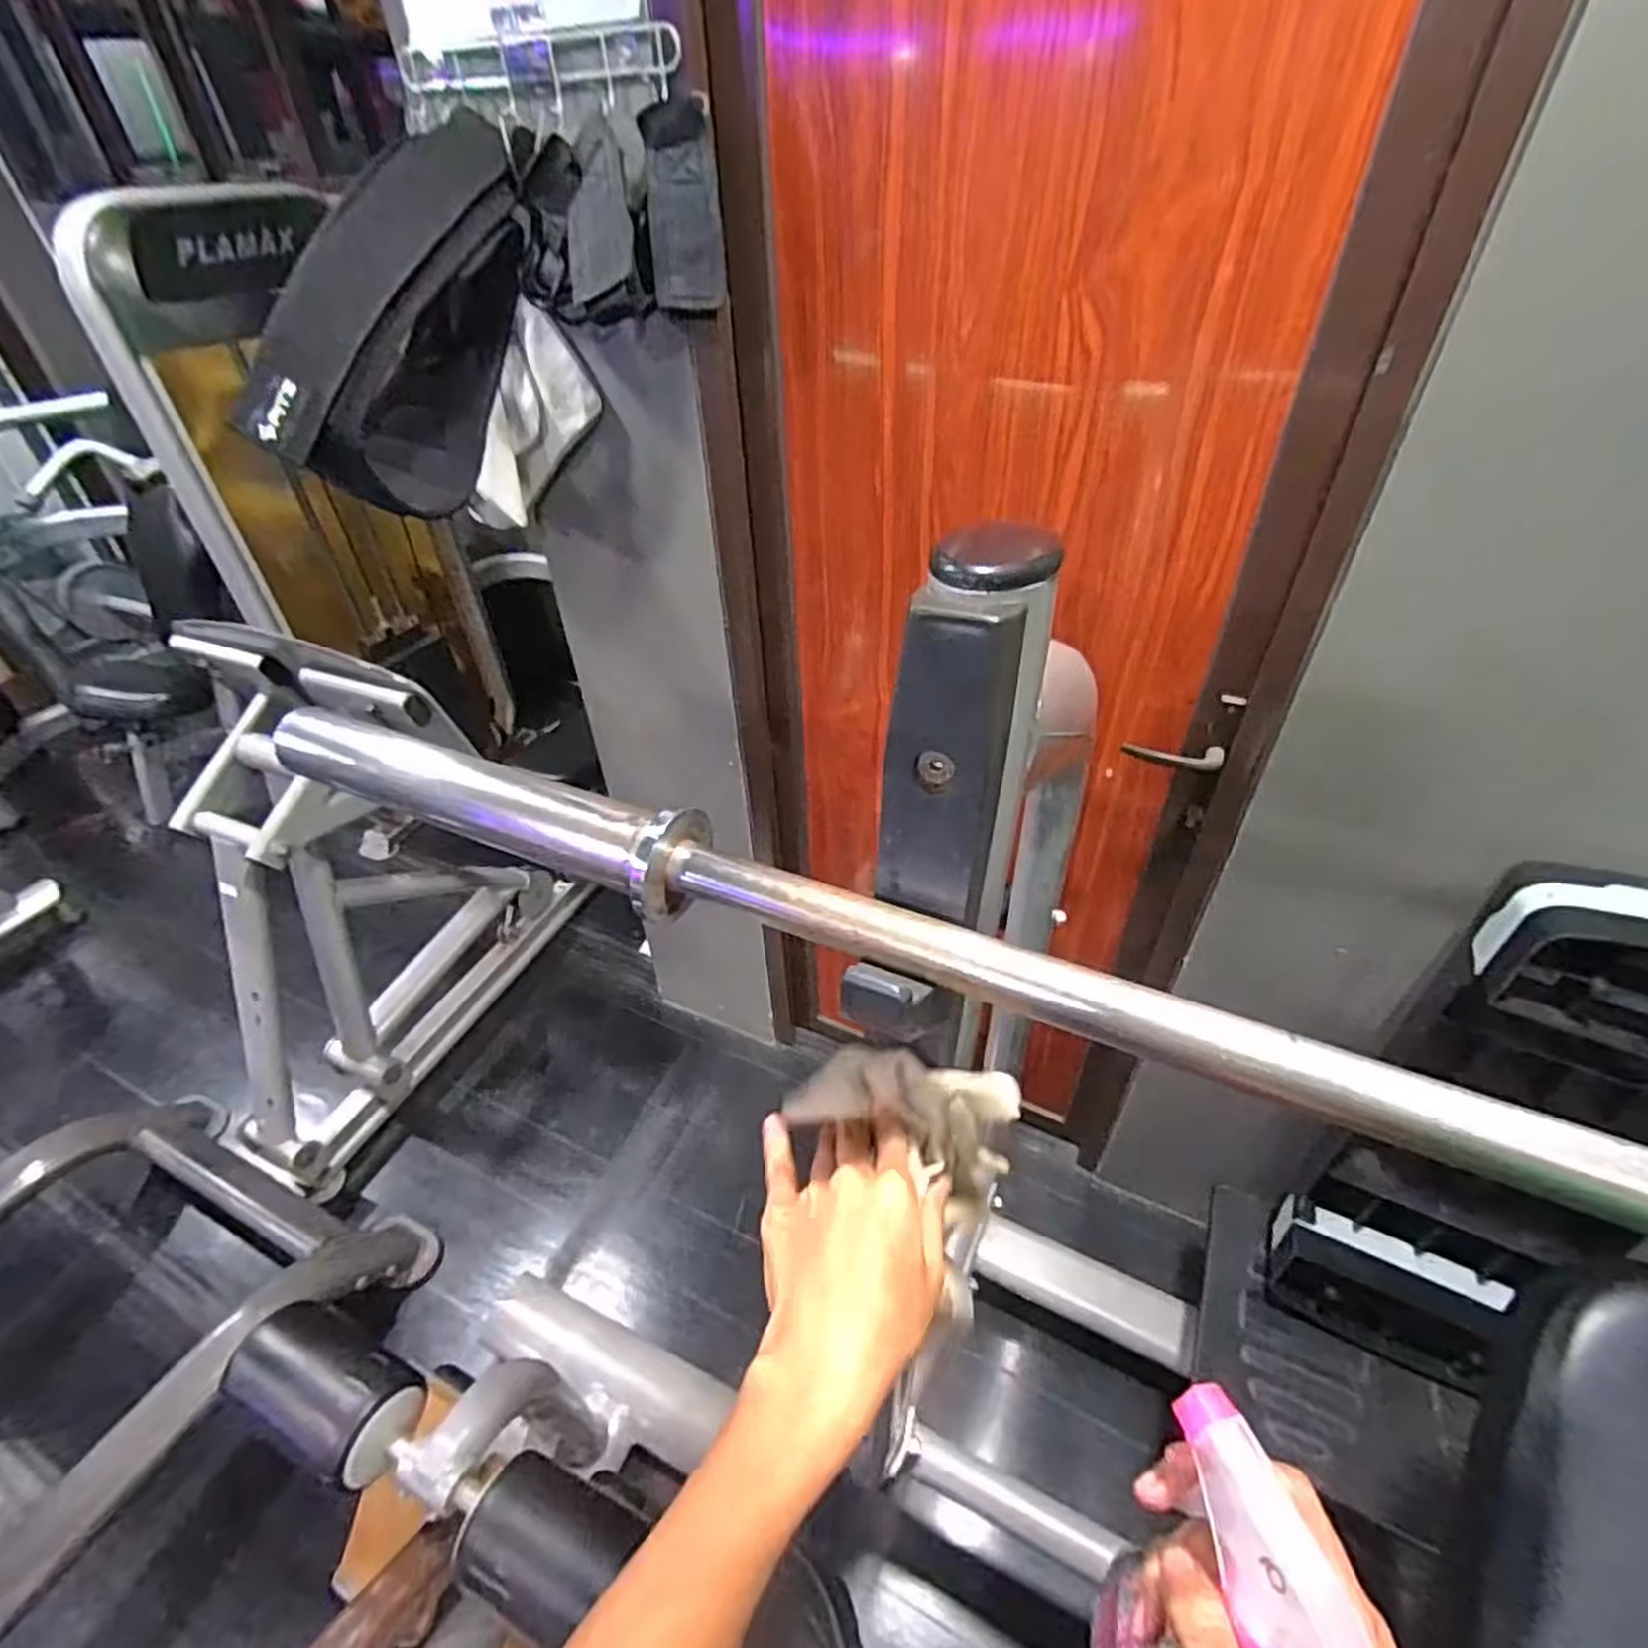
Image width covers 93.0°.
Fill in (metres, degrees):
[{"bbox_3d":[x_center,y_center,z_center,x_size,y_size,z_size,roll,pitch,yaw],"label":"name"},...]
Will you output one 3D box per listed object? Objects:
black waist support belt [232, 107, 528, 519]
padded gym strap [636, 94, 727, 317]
[{"bbox_3d":[-0.426,-0.494,0.813,0.220,0.340,0.328,-2,41,1],"label":"black waist support belt"},{"bbox_3d":[-0.132,-0.579,0.737,0.067,0.167,0.022,-4,16,-2],"label":"padded gym strap"}]

